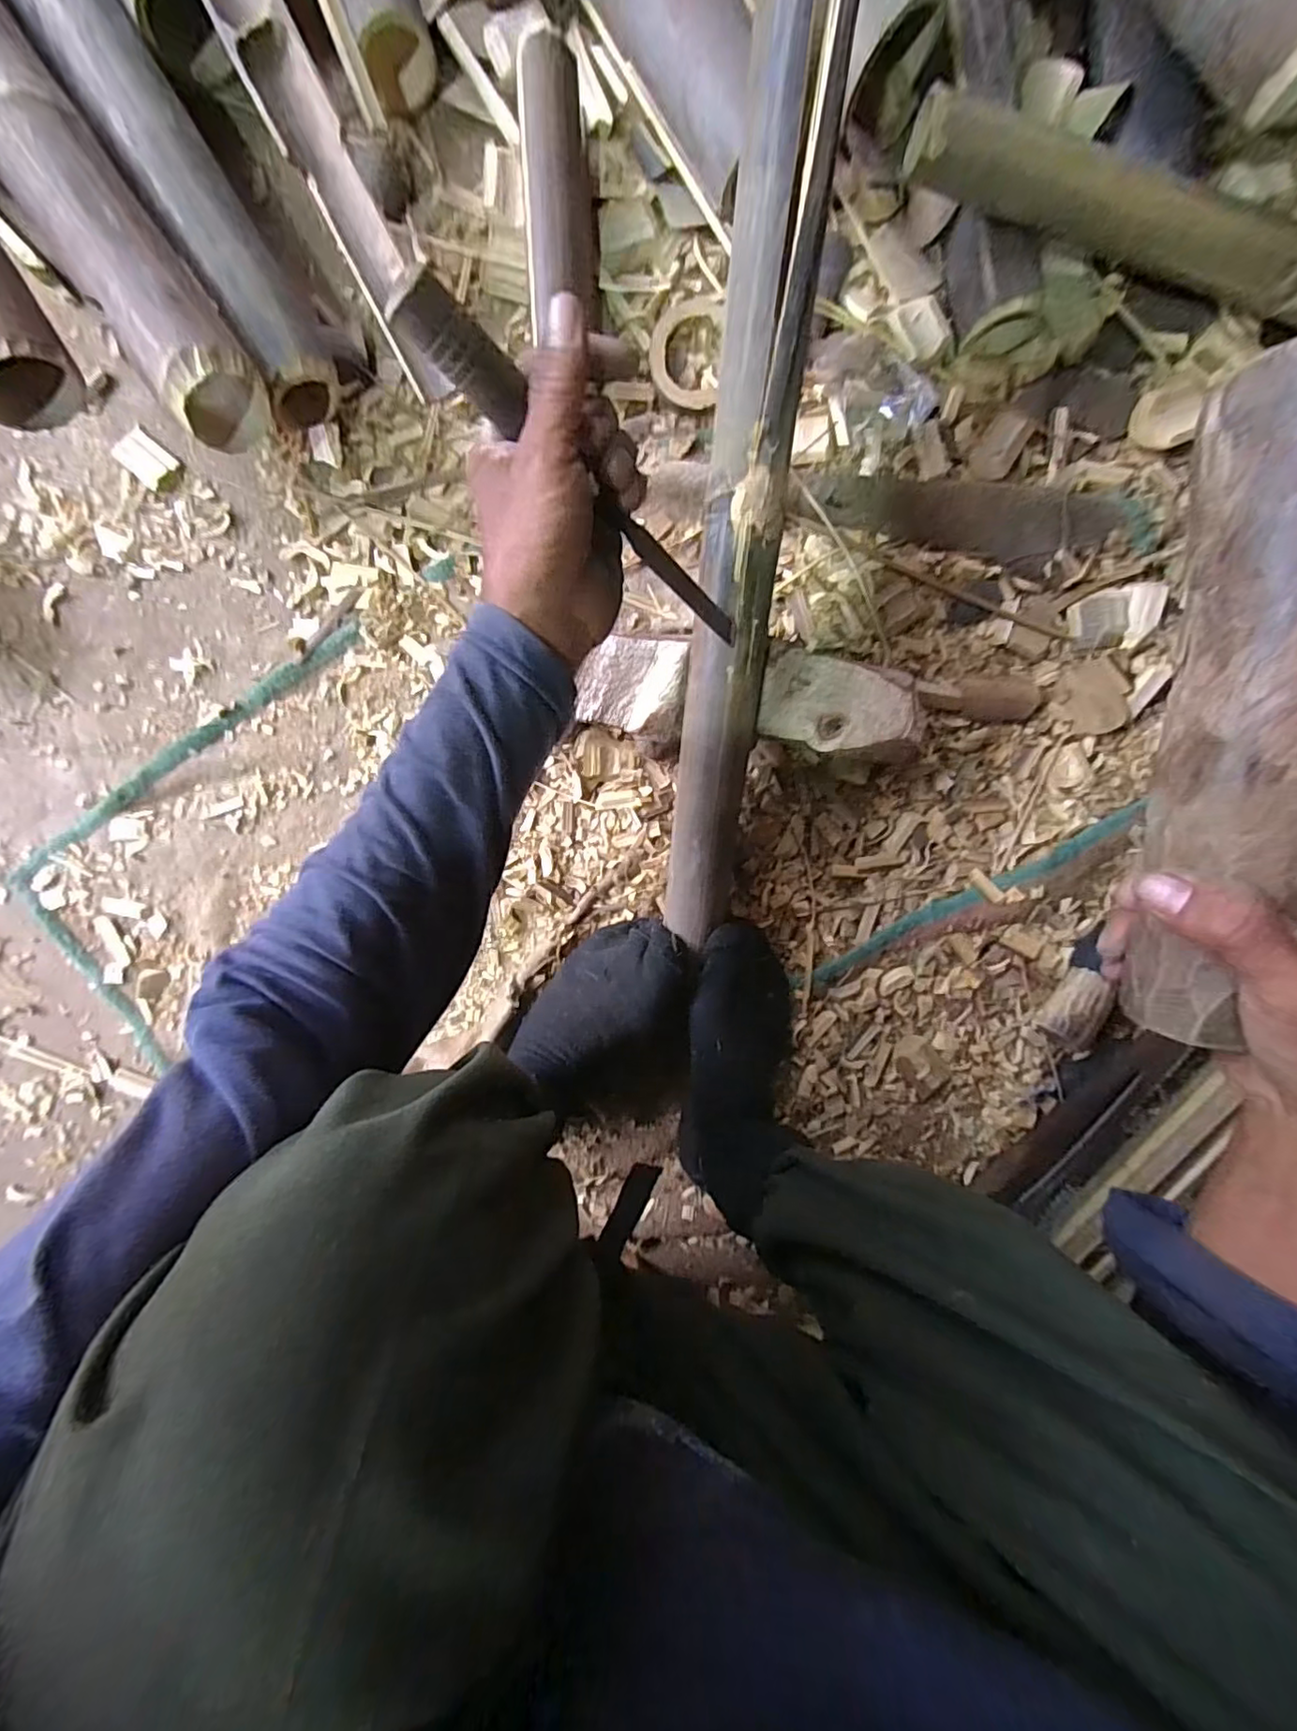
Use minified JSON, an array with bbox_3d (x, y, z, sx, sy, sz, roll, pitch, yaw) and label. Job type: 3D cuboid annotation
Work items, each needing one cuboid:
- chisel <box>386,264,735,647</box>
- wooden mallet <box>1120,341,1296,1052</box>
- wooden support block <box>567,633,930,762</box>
[{"bbox_3d":[-0.021,-0.194,0.324,0.237,0.019,0.024,23,100,-47],"label":"chisel"},{"bbox_3d":[0.229,-0.048,0.228,0.046,0.047,0.246,-4,108,-1],"label":"wooden mallet"},{"bbox_3d":[0.076,-0.133,0.497,0.278,0.053,0.084,3,98,-1],"label":"wooden support block"}]

